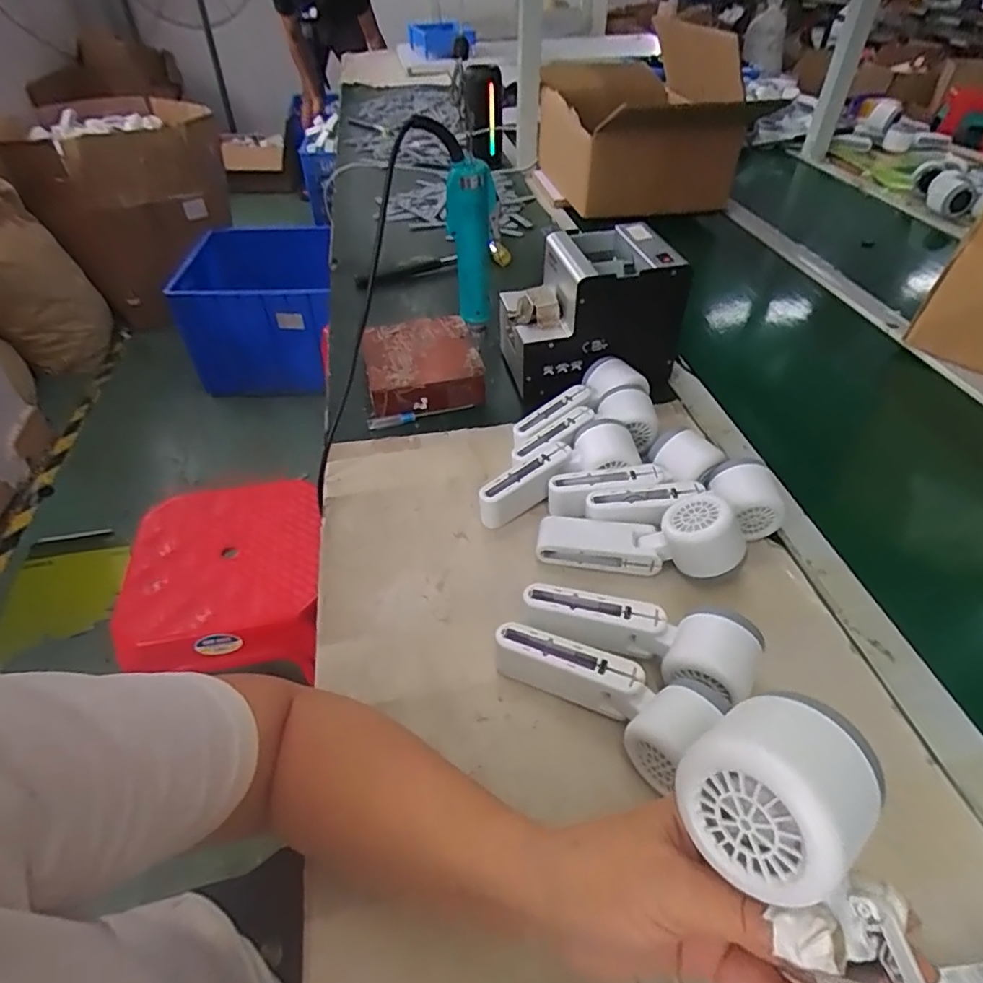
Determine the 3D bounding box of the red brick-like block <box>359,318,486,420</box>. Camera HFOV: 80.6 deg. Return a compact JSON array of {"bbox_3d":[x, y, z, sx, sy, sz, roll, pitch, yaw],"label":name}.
[{"bbox_3d":[-0.086,-0.156,0.704,0.130,0.040,0.146,-11,45,-12],"label":"red brick-like block"}]

